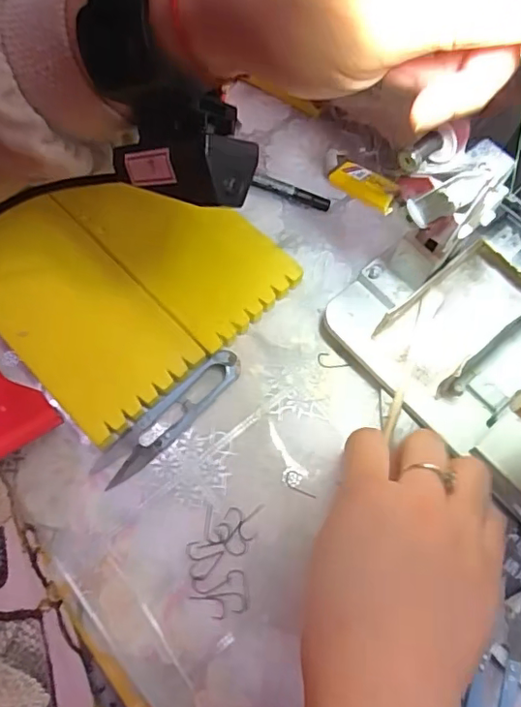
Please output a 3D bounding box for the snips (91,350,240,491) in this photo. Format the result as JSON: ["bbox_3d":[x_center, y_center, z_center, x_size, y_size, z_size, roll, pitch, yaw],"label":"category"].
[{"bbox_3d":[-0.052,0.035,0.314,0.022,0.004,0.100,43,72,14],"label":"snips"}]

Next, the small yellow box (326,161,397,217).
[{"bbox_3d":[0.053,-0.087,0.282,0.013,0.010,0.041,-39,54,-12],"label":"small yellow box"}]

